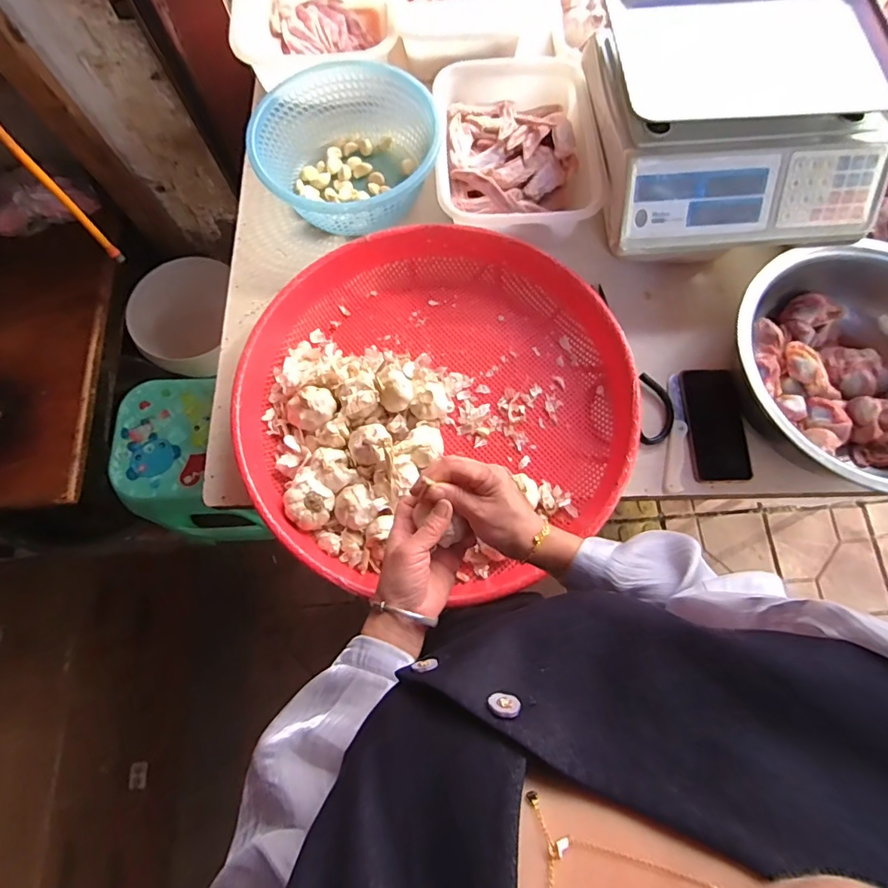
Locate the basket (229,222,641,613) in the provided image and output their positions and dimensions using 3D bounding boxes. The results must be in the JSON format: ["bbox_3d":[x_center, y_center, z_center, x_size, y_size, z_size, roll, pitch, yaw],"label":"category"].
[{"bbox_3d":[-0.010,-0.058,0.632,0.491,0.067,0.490,0,73,2],"label":"basket"}]

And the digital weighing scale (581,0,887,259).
[{"bbox_3d":[0.379,-0.436,0.620,0.333,0.113,0.341,-5,73,0],"label":"digital weighing scale"}]

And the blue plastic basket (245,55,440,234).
[{"bbox_3d":[-0.146,-0.450,0.730,0.260,0.092,0.248,0,73,2],"label":"blue plastic basket"}]

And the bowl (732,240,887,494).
[{"bbox_3d":[0.534,-0.092,0.620,0.325,0.106,0.325,0,73,2],"label":"bowl"}]

